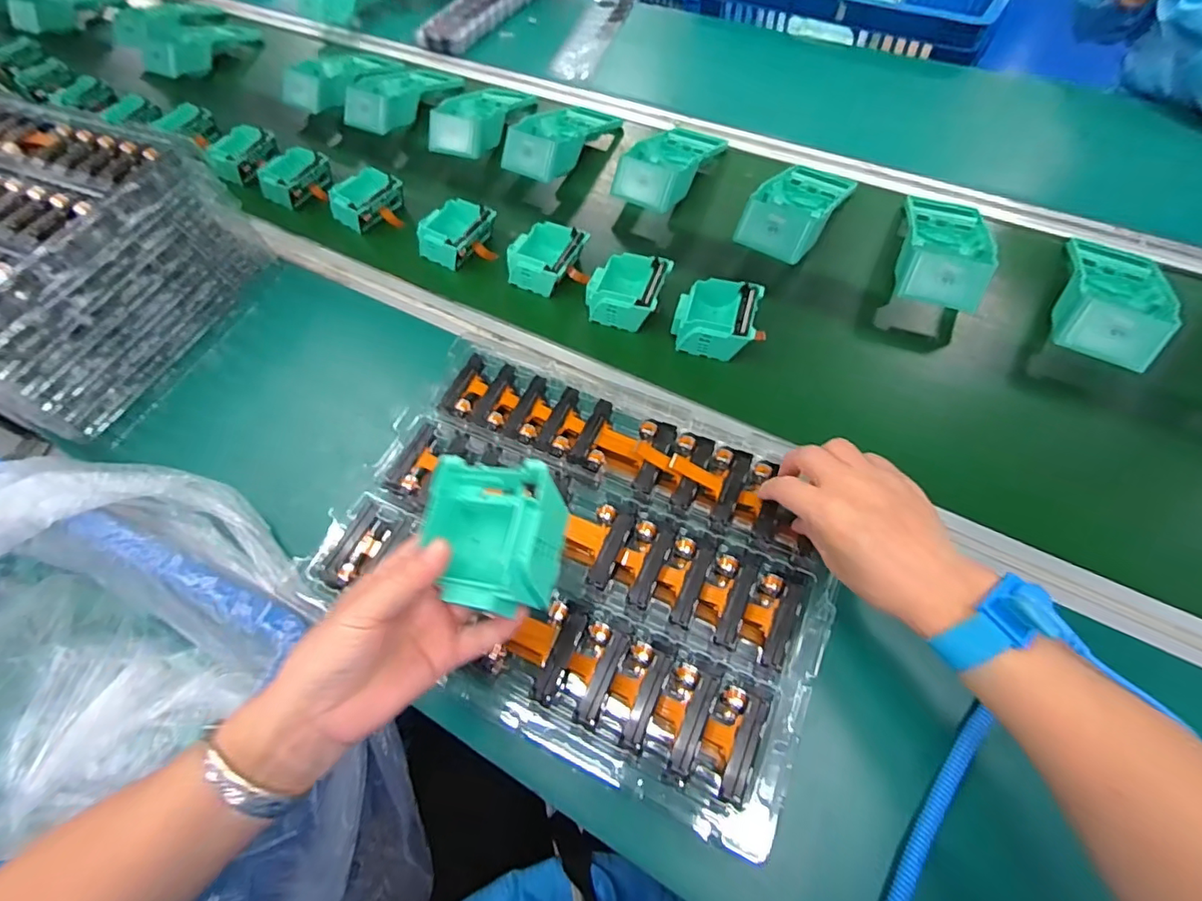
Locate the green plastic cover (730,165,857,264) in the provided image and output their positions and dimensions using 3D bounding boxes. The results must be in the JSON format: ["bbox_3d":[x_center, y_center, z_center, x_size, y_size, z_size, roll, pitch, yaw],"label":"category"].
[{"bbox_3d":[0.231,-0.291,0.618,0.089,0.057,0.188,29,66,18],"label":"green plastic cover"}]

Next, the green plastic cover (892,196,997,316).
[{"bbox_3d":[0.377,-0.232,0.580,0.094,0.053,0.192,19,63,14],"label":"green plastic cover"}]

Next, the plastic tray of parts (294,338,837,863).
[{"bbox_3d":[-0.015,0.073,0.414,0.378,0.042,0.264,23,64,15],"label":"plastic tray of parts"}]

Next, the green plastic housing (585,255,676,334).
[{"bbox_3d":[0.028,-0.169,0.565,0.077,0.048,0.078,16,63,12],"label":"green plastic housing"}]

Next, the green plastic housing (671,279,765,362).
[{"bbox_3d":[0.117,-0.133,0.540,0.081,0.045,0.079,16,63,12],"label":"green plastic housing"}]

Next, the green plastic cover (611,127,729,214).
[{"bbox_3d":[0.089,-0.367,0.678,0.095,0.042,0.196,25,51,15],"label":"green plastic cover"}]

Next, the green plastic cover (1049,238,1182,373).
[{"bbox_3d":[0.521,-0.159,0.536,0.094,0.051,0.201,27,66,17],"label":"green plastic cover"}]

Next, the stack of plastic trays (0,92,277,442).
[{"bbox_3d":[-0.610,-0.215,0.551,0.368,0.131,0.272,21,64,14],"label":"stack of plastic trays"}]

